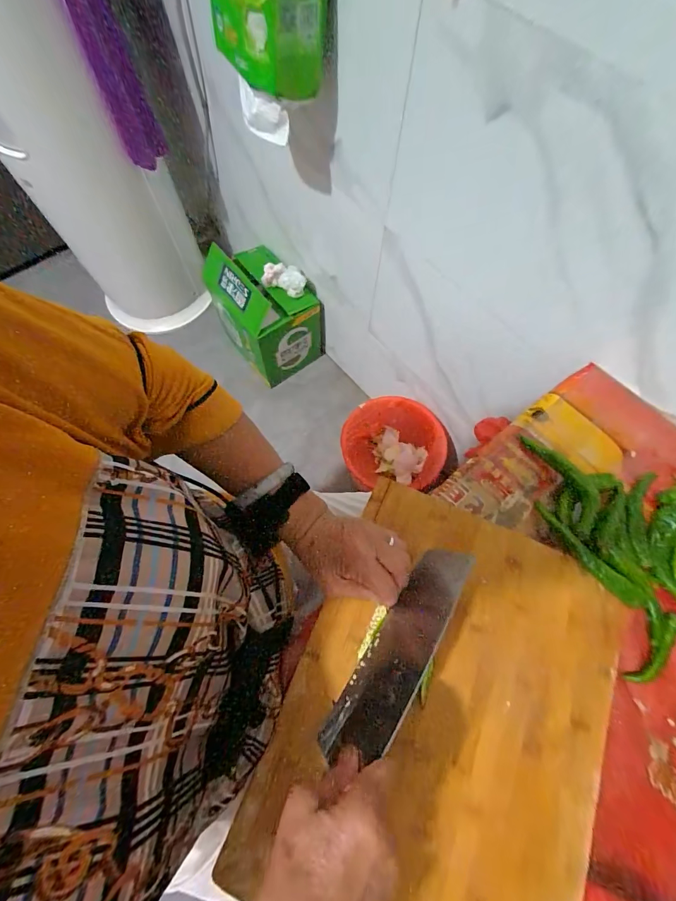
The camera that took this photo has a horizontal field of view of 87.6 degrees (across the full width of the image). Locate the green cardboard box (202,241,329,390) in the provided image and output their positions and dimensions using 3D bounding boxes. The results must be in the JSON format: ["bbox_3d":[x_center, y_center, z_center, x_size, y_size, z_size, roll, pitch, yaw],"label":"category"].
[{"bbox_3d":[-0.215,-0.420,1.081,0.235,0.314,0.289,-37,76,-13],"label":"green cardboard box"}]

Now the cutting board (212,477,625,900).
[{"bbox_3d":[0.113,0.258,0.343,0.305,0.029,0.390,24,72,6],"label":"cutting board"}]

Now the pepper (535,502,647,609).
[{"bbox_3d":[0.277,0.113,0.395,0.031,0.013,0.135,-30,59,-11],"label":"pepper"}]

